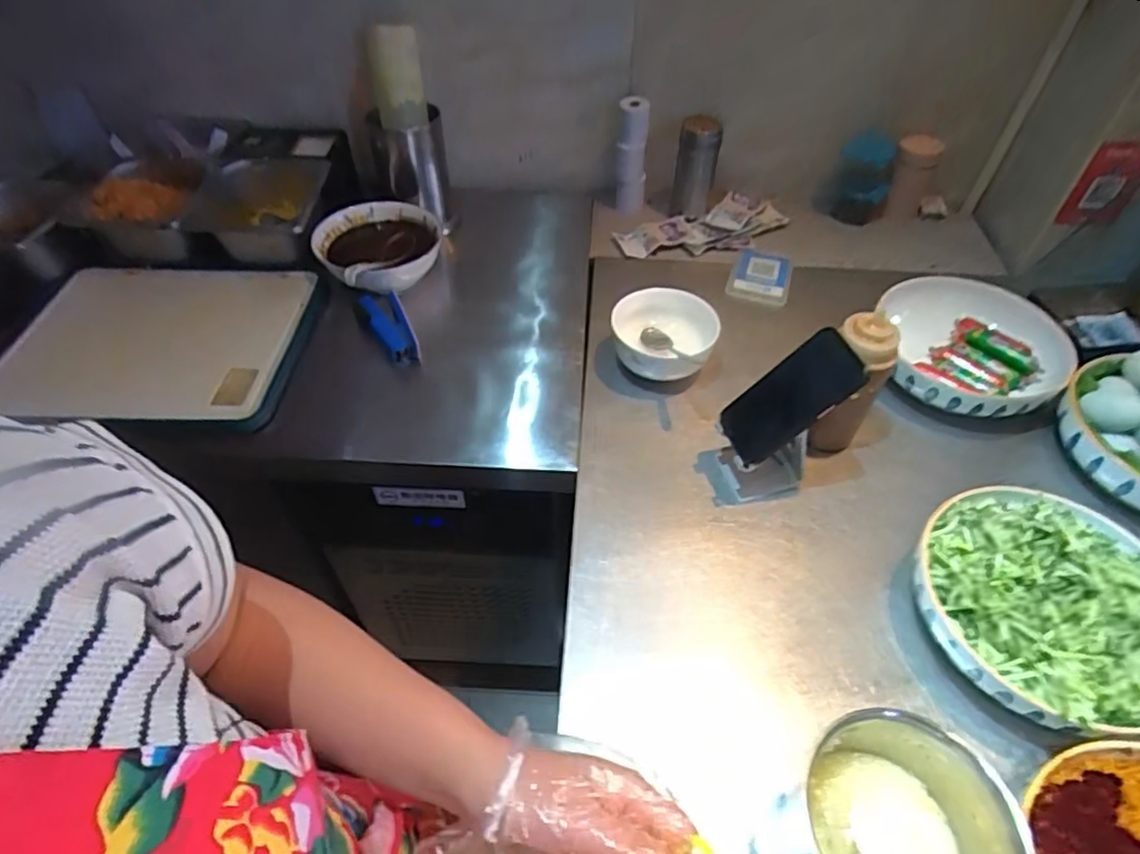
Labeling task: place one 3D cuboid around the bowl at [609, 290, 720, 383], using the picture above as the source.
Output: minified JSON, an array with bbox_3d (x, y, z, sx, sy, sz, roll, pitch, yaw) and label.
[{"bbox_3d":[0.120,-0.109,0.803,0.126,0.082,0.127,0,47,0],"label":"bowl"}]

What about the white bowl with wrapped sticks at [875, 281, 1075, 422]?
[{"bbox_3d":[0.487,-0.094,0.795,0.202,0.080,0.215,0,47,0],"label":"white bowl with wrapped sticks"}]

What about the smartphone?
[{"bbox_3d":[0.216,-0.026,0.634,0.015,0.147,0.071,15,42,-43],"label":"smartphone"}]

